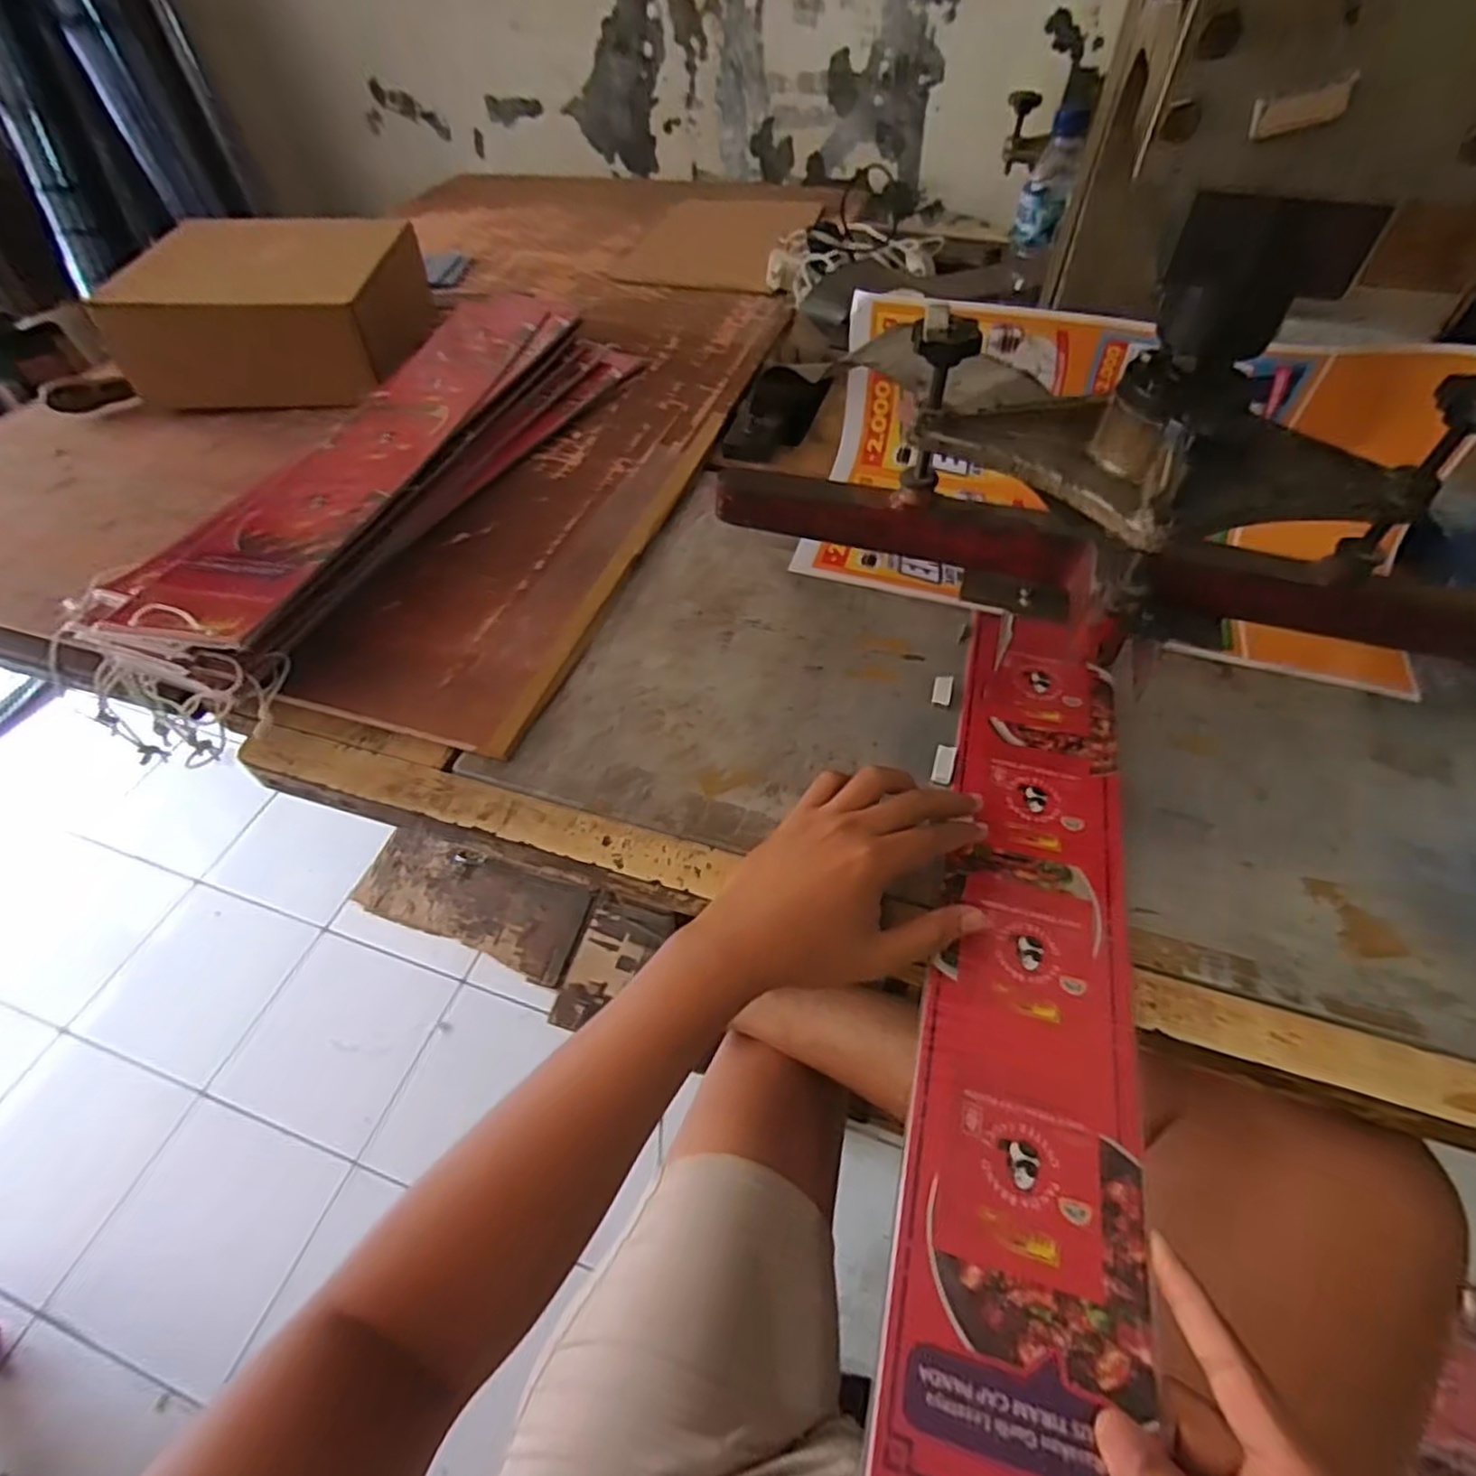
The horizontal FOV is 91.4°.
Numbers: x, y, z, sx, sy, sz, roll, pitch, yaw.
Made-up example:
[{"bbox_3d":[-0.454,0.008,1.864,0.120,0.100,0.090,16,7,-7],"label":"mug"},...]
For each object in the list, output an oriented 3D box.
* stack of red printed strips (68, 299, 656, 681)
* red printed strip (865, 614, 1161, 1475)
[{"bbox_3d":[-0.294,-0.262,0.656,0.188,0.073,0.582,15,53,11],"label":"stack of red printed strips"},{"bbox_3d":[0.165,0.121,0.399,0.108,0.012,0.546,14,51,11],"label":"red printed strip"}]

